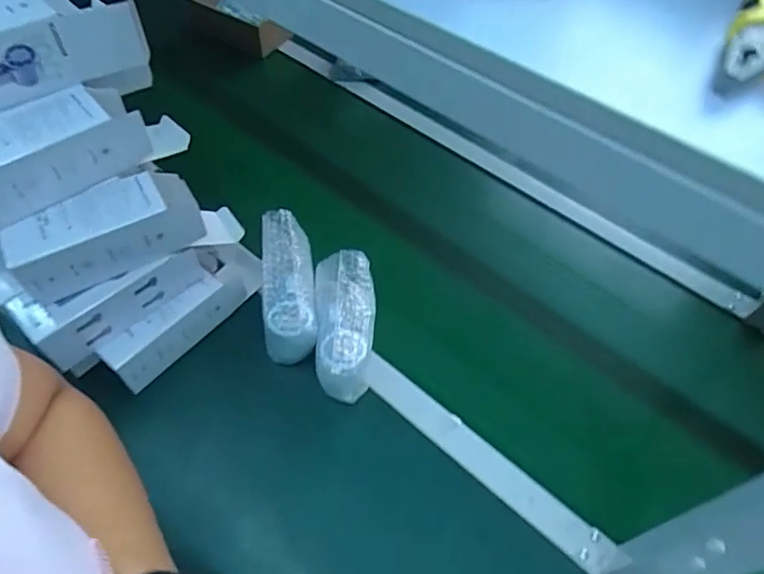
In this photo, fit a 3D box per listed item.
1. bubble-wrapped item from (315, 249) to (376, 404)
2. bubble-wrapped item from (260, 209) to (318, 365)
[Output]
[{"bbox_3d":[-0.048,0.052,0.730,0.079,0.088,0.194,-3,54,-5],"label":"bubble-wrapped item"},{"bbox_3d":[-0.127,-0.005,0.733,0.068,0.064,0.207,-5,68,-6],"label":"bubble-wrapped item"}]

